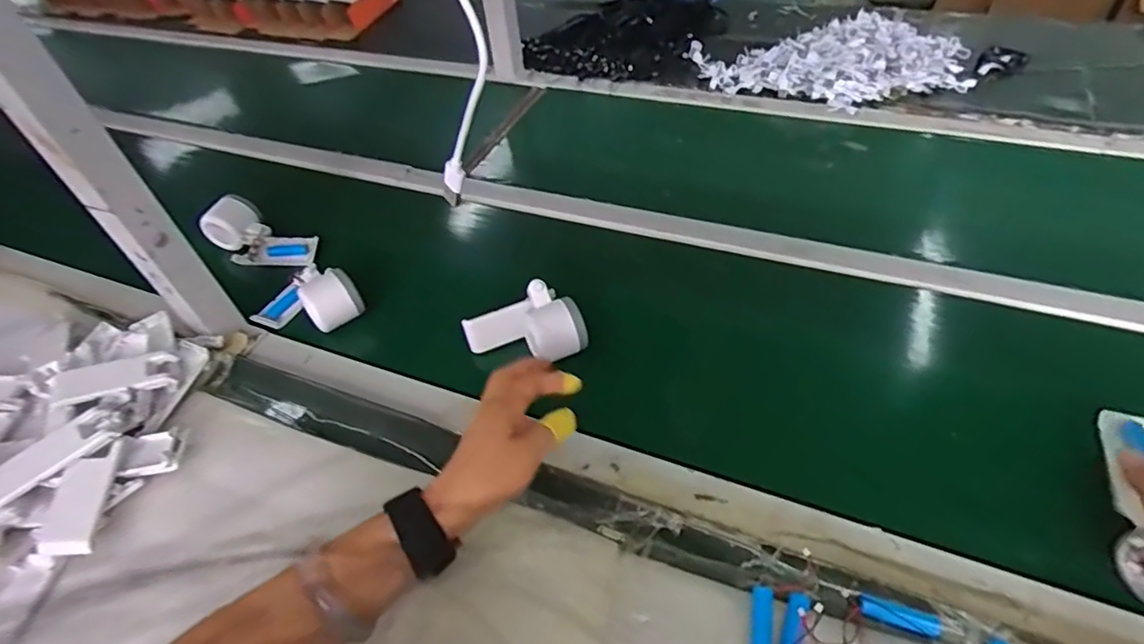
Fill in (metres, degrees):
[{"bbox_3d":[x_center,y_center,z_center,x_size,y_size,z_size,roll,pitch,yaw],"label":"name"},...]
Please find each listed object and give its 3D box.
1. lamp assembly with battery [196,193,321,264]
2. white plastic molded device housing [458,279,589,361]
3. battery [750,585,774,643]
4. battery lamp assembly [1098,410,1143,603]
[{"bbox_3d":[-0.398,-0.109,0.743,0.131,0.087,0.075,10,53,-44],"label":"lamp assembly with battery"},{"bbox_3d":[-0.043,0.012,0.611,0.119,0.088,0.049,-27,2,20],"label":"white plastic molded device housing"},{"bbox_3d":[0.134,0.217,0.415,0.014,0.015,0.052,9,49,14],"label":"battery"},{"bbox_3d":[0.442,0.140,0.451,0.055,0.041,0.175,22,43,24],"label":"battery lamp assembly"}]

